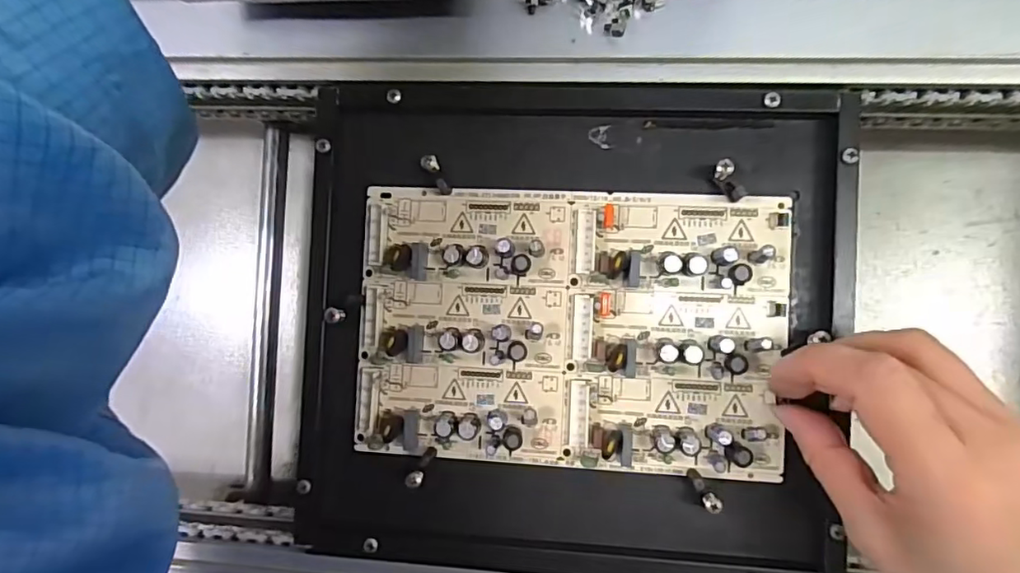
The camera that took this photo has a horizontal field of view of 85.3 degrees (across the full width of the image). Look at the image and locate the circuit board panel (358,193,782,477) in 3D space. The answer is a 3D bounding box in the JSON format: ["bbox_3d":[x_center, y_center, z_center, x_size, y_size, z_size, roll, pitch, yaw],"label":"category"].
[{"bbox_3d":[0.027,0.021,0.270,0.205,0.017,0.134,2,91,7],"label":"circuit board panel"}]

